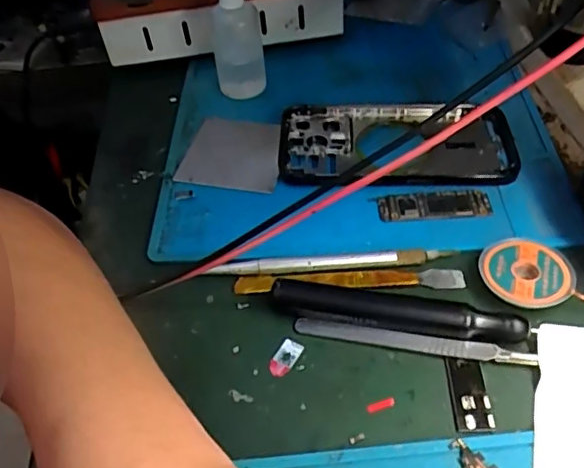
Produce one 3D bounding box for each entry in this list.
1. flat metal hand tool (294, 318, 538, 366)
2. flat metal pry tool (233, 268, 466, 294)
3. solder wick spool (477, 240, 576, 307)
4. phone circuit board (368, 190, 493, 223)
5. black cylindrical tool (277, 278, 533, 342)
[{"bbox_3d":[0.058,0.053,0.276,0.113,0.005,0.008,6,48,11],"label":"flat metal hand tool"},{"bbox_3d":[0.030,0.023,0.303,0.120,0.004,0.012,-3,47,4],"label":"flat metal pry tool"},{"bbox_3d":[0.120,0.019,0.292,0.044,0.008,0.042,-3,47,3],"label":"solder wick spool"},{"bbox_3d":[0.082,-0.017,0.331,0.065,0.004,0.019,-1,47,5],"label":"phone circuit board"},{"bbox_3d":[0.052,0.038,0.281,0.120,0.014,0.016,5,48,11],"label":"black cylindrical tool"}]

